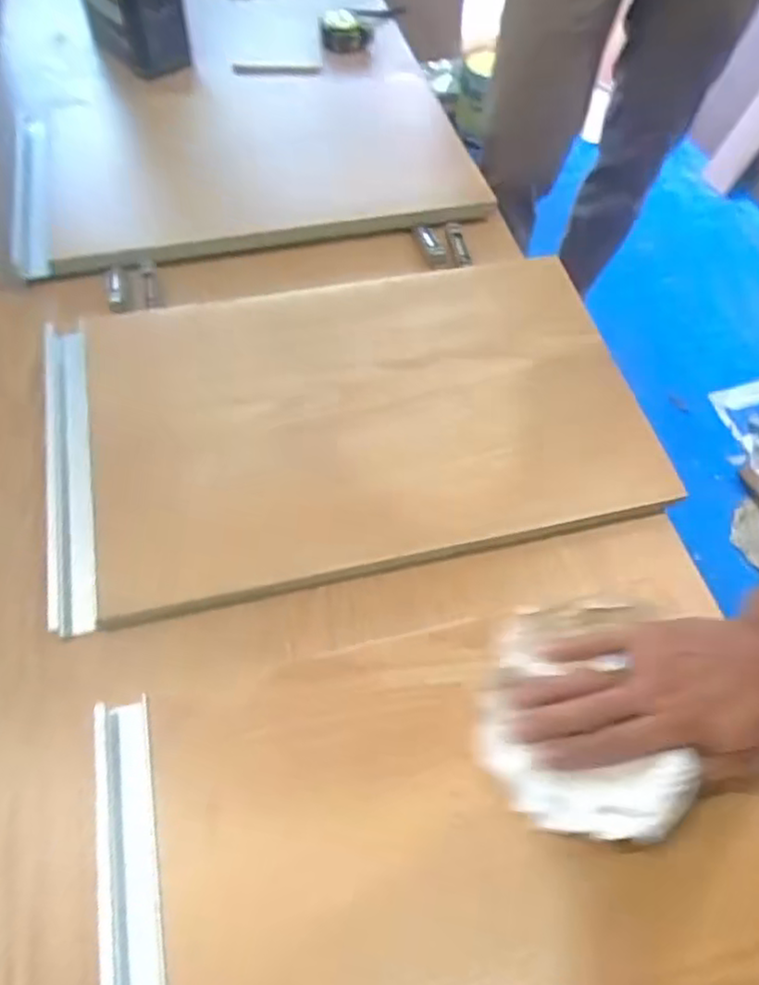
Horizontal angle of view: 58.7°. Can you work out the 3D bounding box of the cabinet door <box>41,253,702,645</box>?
[{"bbox_3d":[-0.024,-0.082,0.632,0.537,0.022,0.317,-11,58,-9],"label":"cabinet door"}]

